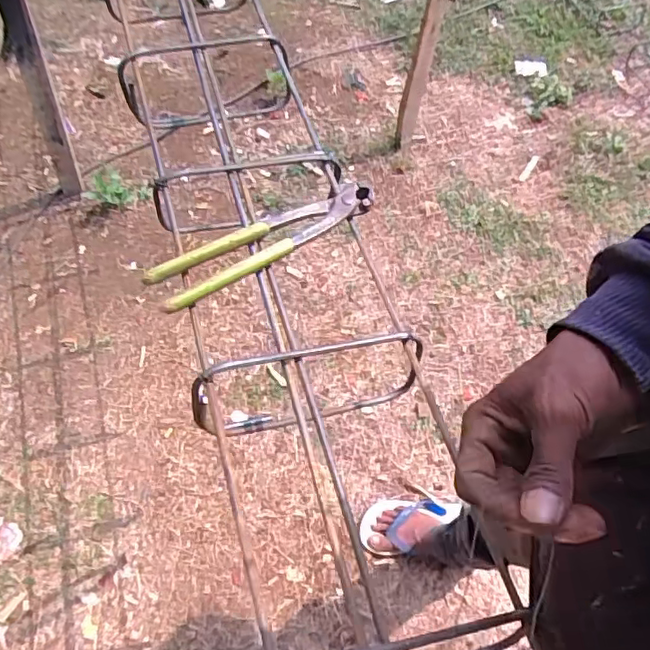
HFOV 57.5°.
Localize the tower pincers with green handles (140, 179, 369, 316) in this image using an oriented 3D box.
[{"bbox_3d":[-0.052,-0.076,0.524,0.215,0.024,0.048,-34,65,-22],"label":"tower pincers with green handles"}]

